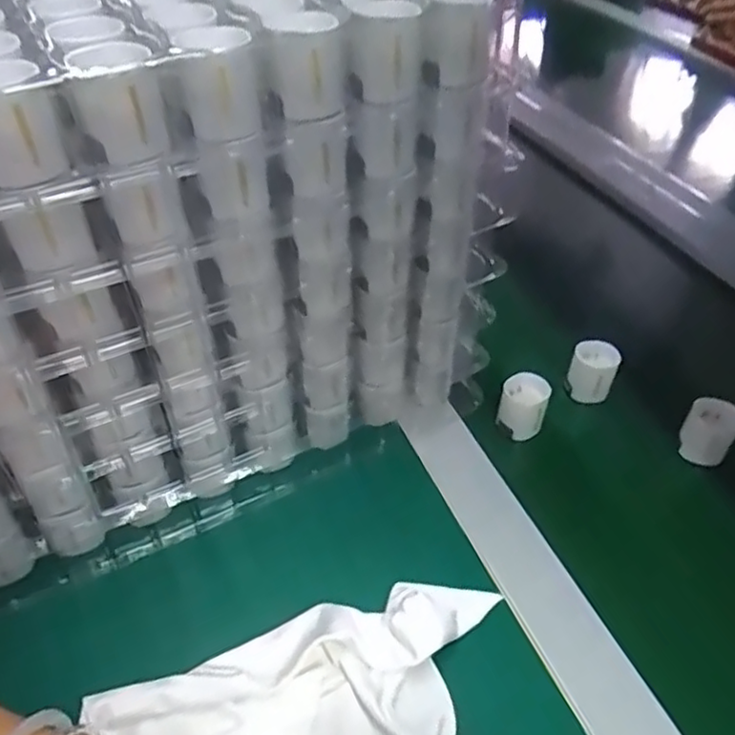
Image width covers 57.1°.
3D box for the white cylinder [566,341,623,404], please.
[{"bbox_3d":[0.161,0.003,0.483,0.031,0.038,0.027,20,47,18],"label":"white cylinder"}]

